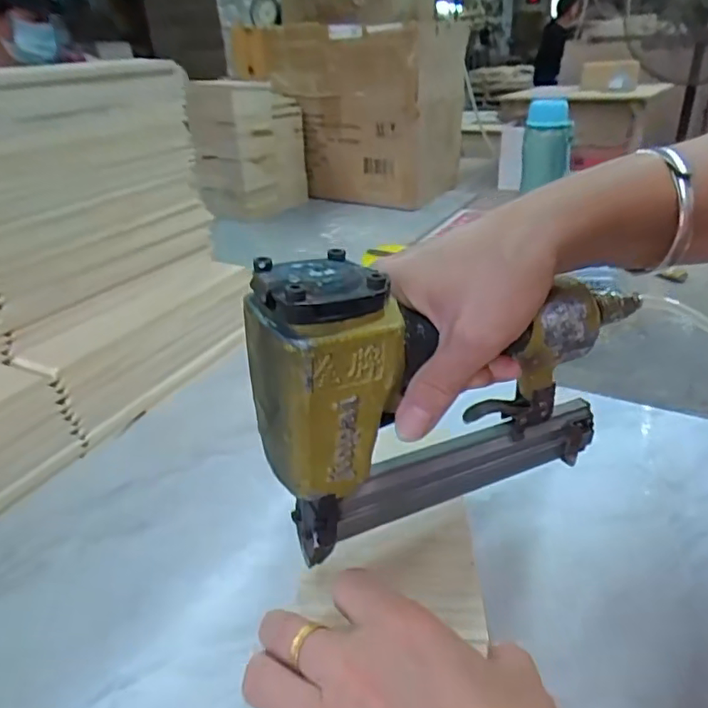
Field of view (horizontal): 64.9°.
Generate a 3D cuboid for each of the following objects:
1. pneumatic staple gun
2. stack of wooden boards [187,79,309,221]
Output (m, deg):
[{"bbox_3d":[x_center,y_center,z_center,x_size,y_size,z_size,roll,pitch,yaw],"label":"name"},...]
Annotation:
[{"bbox_3d":[0.056,0.016,0.298,0.225,0.161,0.041,-17,33,-25],"label":"pneumatic staple gun"},{"bbox_3d":[-0.219,-0.442,1.202,0.151,0.254,0.221,13,32,24],"label":"stack of wooden boards"}]

